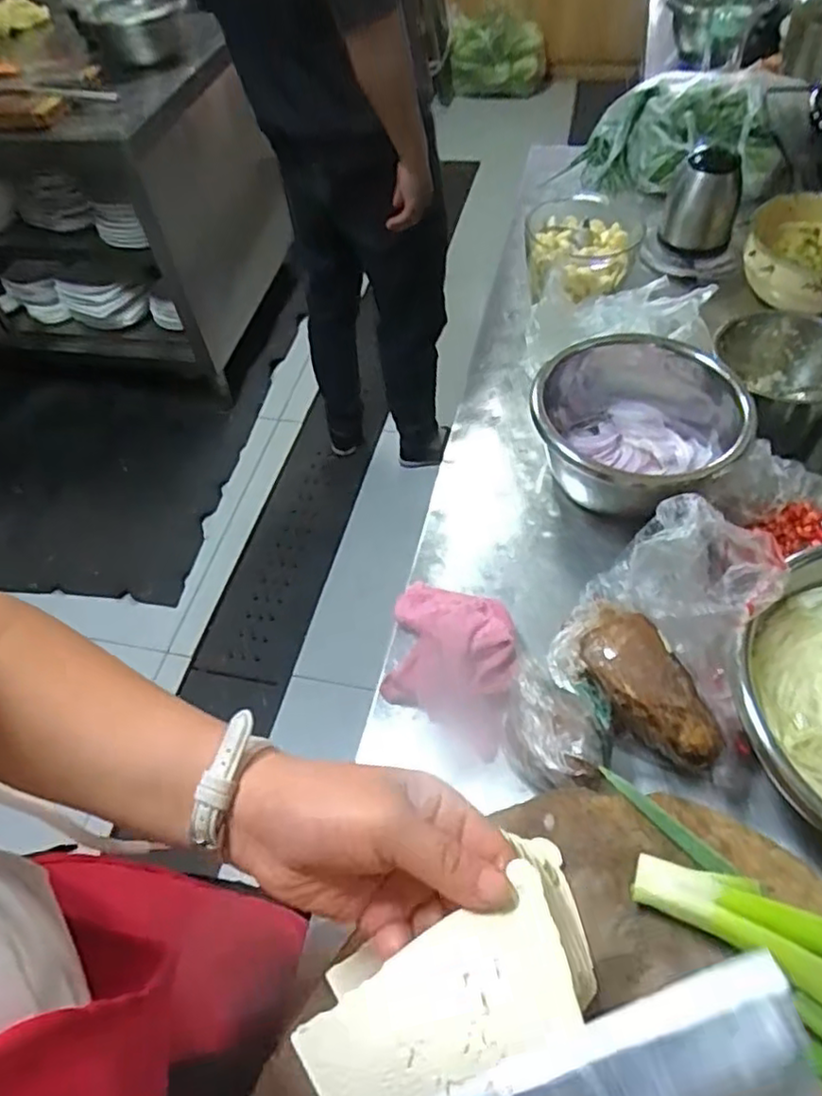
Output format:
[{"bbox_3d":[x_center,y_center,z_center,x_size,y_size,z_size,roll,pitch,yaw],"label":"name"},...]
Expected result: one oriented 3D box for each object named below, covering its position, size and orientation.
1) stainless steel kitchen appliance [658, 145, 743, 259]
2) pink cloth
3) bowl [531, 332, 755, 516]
[{"bbox_3d":[0.426,-0.501,0.956,0.099,0.112,0.087,17,58,17],"label":"stainless steel kitchen appliance"},{"bbox_3d":[0.035,0.096,0.596,0.112,0.050,0.159,2,55,7],"label":"pink cloth"},{"bbox_3d":[0.234,-0.127,0.699,0.198,0.111,0.207,-3,54,4],"label":"bowl"}]

